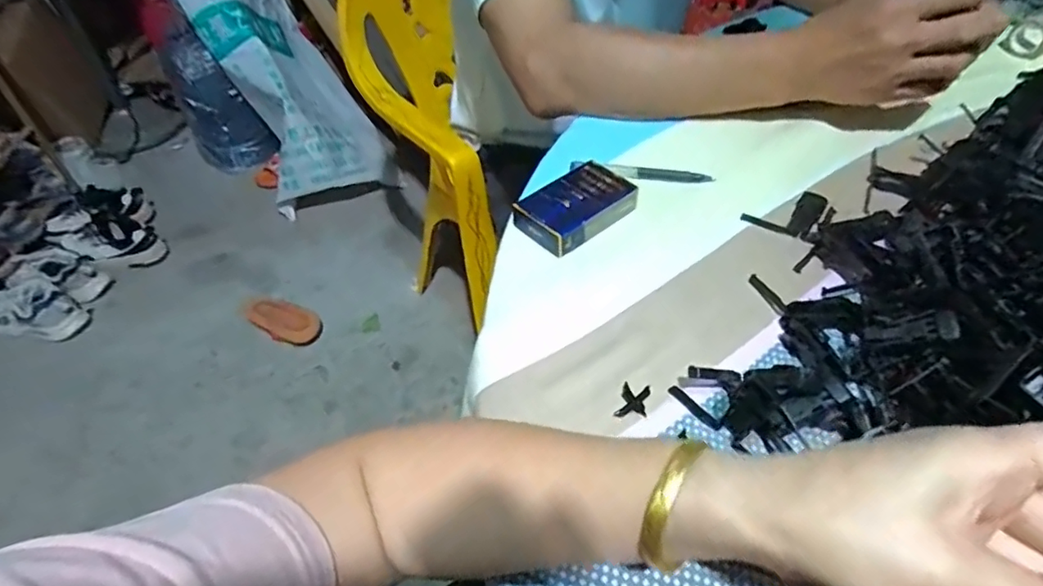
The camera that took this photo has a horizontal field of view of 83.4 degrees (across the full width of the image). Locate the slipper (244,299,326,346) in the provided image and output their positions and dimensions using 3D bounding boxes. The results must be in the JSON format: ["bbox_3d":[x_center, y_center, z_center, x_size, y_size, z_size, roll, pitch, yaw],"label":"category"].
[{"bbox_3d":[-0.601,0.065,1.466,0.227,0.053,0.094,22,53,23],"label":"slipper"}]

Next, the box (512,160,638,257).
[{"bbox_3d":[0.044,-0.069,0.473,0.091,0.024,0.057,-34,54,-24],"label":"box"}]

